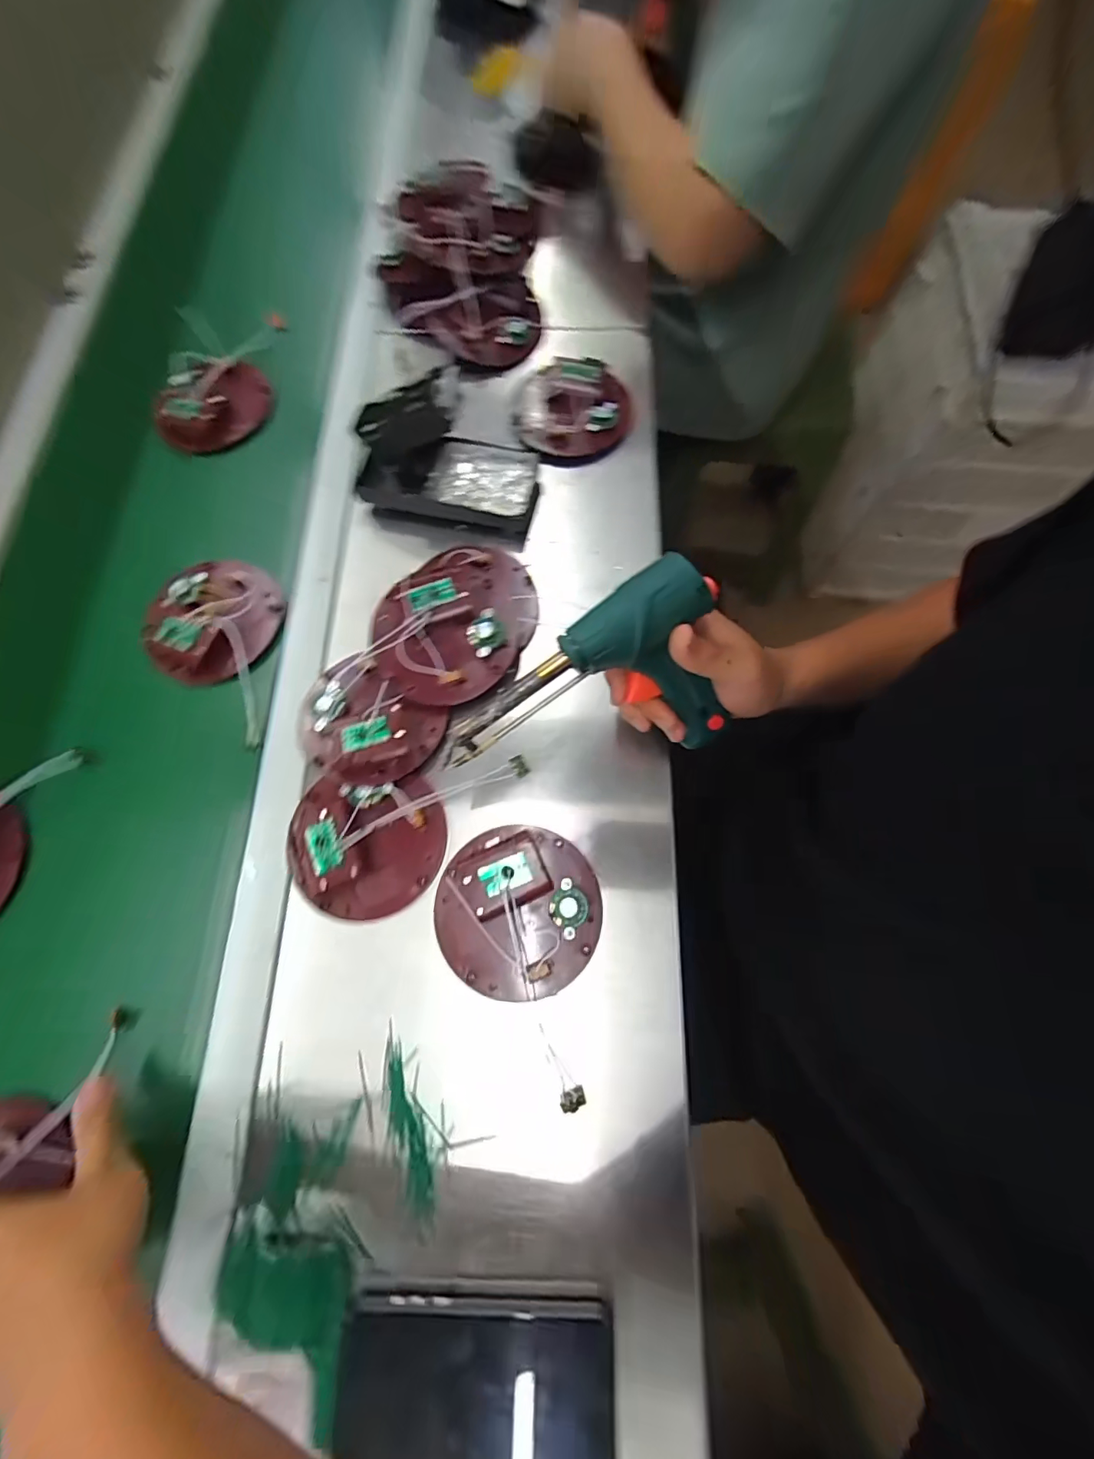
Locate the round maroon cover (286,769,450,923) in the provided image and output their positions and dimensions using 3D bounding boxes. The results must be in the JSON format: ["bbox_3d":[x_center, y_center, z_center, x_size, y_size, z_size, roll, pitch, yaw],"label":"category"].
[{"bbox_3d":[-0.137,0.087,0.375,0.115,0.021,0.102,-3,73,1],"label":"round maroon cover"}]

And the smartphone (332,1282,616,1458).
[{"bbox_3d":[-0.041,0.385,0.290,0.156,0.018,0.082,0,73,2],"label":"smartphone"}]

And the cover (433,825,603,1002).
[{"bbox_3d":[-0.021,0.132,0.362,0.116,0.023,0.118,-1,73,2],"label":"cover"}]

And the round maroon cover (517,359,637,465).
[{"bbox_3d":[0.027,-0.321,0.493,0.114,0.020,0.116,-1,73,2],"label":"round maroon cover"}]

